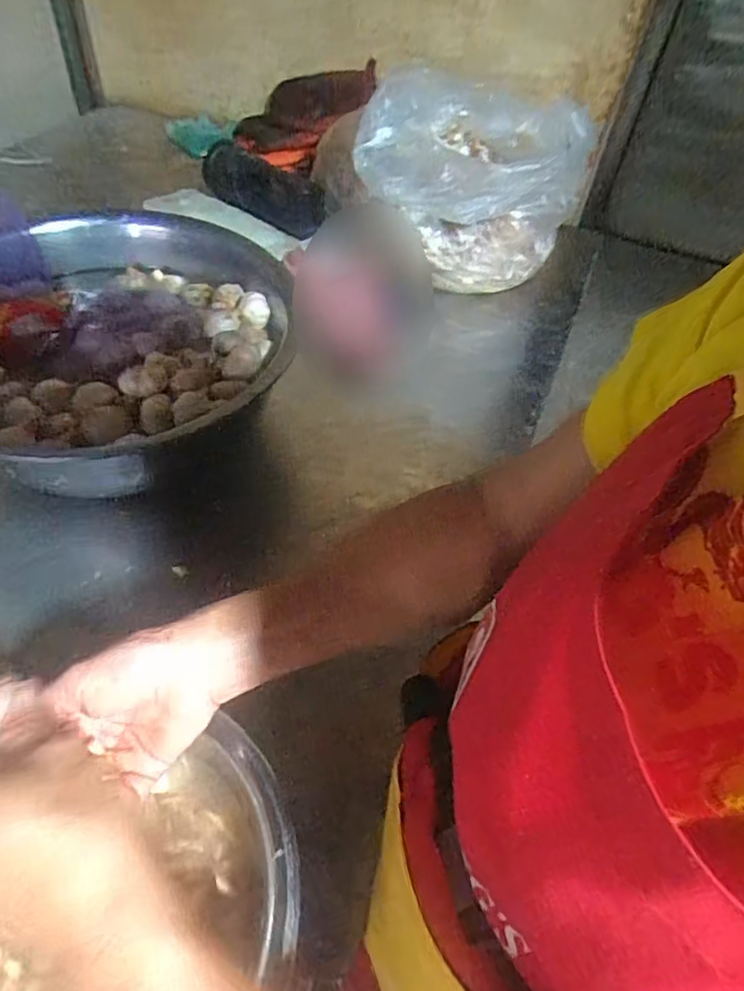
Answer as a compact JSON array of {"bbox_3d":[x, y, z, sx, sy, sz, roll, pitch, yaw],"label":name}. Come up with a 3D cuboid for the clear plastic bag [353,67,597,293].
[{"bbox_3d":[0.168,-0.534,1.020,0.351,0.267,0.394,14,50,5],"label":"clear plastic bag"}]

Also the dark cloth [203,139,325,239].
[{"bbox_3d":[-0.203,-0.574,1.110,0.264,0.088,0.085,34,55,20],"label":"dark cloth"}]

